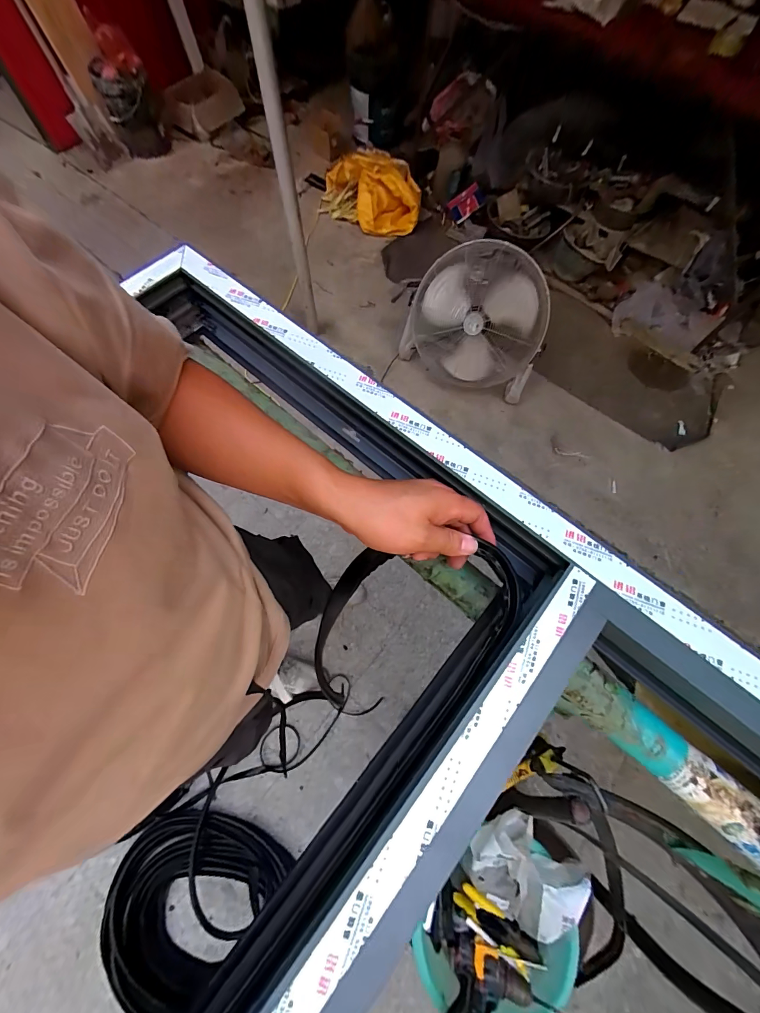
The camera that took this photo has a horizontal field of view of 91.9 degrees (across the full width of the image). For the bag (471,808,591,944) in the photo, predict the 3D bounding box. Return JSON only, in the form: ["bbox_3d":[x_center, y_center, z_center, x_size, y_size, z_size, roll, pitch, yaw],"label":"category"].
[{"bbox_3d":[0.285,0.720,0.722,0.220,0.108,0.170,38,72,13],"label":"bag"}]

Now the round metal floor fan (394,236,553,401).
[{"bbox_3d":[0.408,-0.782,1.582,0.587,0.526,0.236,21,69,6],"label":"round metal floor fan"}]

